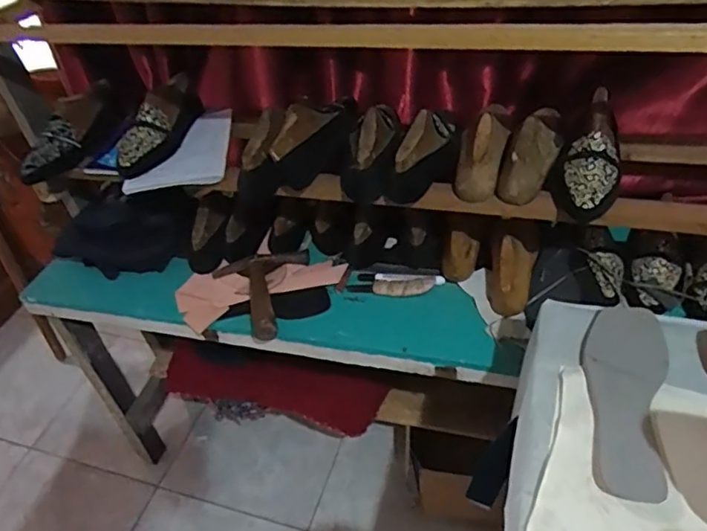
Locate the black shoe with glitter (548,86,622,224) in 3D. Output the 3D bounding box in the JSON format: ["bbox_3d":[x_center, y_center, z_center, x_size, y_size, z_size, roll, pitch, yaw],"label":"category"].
[{"bbox_3d":[0.334,-0.166,0.815,0.089,0.096,0.234,11,62,18],"label":"black shoe with glitter"}]

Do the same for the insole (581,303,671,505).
[{"bbox_3d":[0.294,0.131,0.626,0.083,0.010,0.254,10,44,17],"label":"insole"}]

